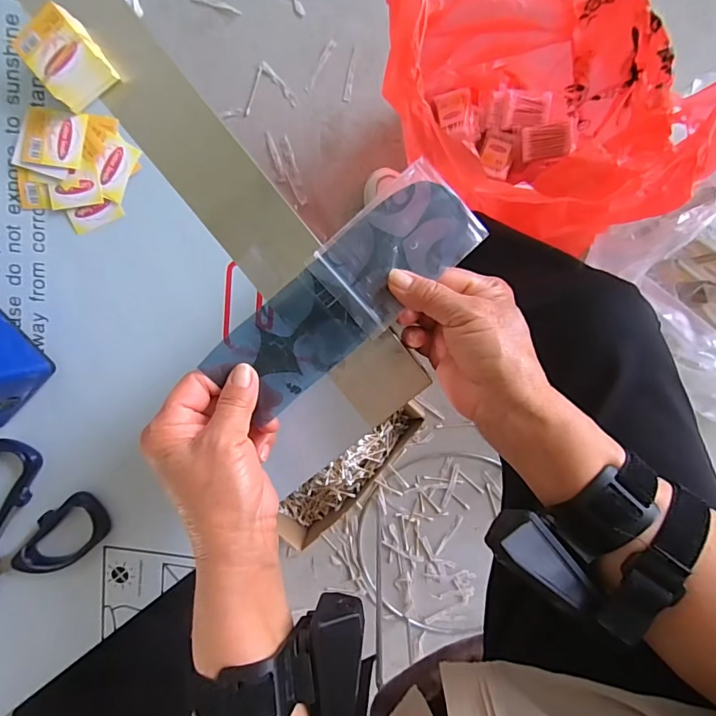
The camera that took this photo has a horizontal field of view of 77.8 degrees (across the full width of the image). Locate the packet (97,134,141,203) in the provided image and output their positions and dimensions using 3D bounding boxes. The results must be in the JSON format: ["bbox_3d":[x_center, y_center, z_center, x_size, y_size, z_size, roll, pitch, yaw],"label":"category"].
[{"bbox_3d":[-0.174,-0.135,0.315,0.026,0.004,0.041,27,98,0],"label":"packet"}]

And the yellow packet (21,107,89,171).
[{"bbox_3d":[-0.215,-0.155,0.313,0.045,0.004,0.040,11,98,2],"label":"yellow packet"}]

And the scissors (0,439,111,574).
[{"bbox_3d":[-0.288,0.158,0.353,0.109,0.018,0.174,41,98,-2],"label":"scissors"}]

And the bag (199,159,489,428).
[{"bbox_3d":[-0.007,-0.041,0.290,0.190,0.010,0.063,-42,94,2],"label":"bag"}]

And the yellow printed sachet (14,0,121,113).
[{"bbox_3d":[-0.194,-0.200,0.298,0.043,0.024,0.045,-35,94,7],"label":"yellow printed sachet"}]

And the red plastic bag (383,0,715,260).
[{"bbox_3d":[0.236,-0.312,0.591,0.397,0.304,0.273,13,98,0],"label":"red plastic bag"}]

